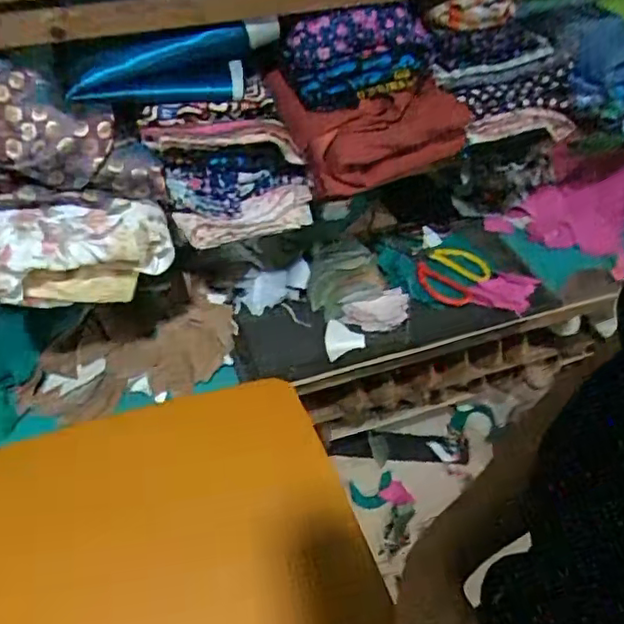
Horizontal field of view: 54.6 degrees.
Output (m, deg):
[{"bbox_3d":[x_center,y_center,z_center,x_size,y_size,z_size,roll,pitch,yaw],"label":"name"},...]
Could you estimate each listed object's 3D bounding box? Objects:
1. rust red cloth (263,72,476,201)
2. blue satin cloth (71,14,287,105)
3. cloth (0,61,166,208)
[{"bbox_3d":[0.078,-0.215,0.742,0.244,0.136,0.040,-4,15,-16],"label":"rust red cloth"},{"bbox_3d":[-0.146,-0.270,0.667,0.235,0.072,0.034,-16,47,-15],"label":"blue satin cloth"},{"bbox_3d":[-0.279,-0.178,0.633,0.209,0.137,0.075,-14,47,-13],"label":"cloth"}]

